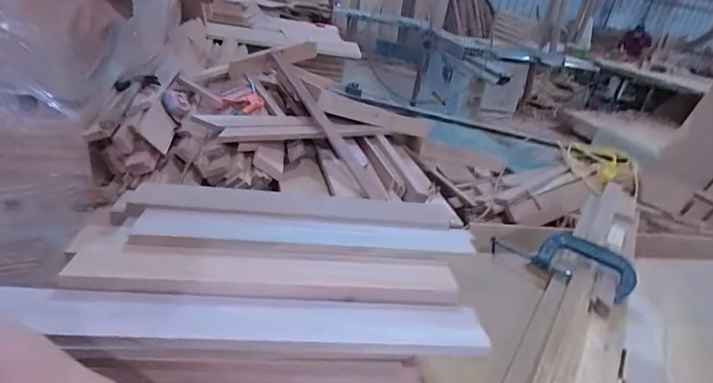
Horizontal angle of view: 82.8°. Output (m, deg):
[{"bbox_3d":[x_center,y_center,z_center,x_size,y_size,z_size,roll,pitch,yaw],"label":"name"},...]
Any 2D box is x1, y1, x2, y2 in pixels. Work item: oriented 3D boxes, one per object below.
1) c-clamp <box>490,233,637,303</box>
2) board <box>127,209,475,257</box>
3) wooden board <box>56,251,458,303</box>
[{"bbox_3d":[0.420,0.131,0.830,0.264,0.065,0.087,25,30,34],"label":"c-clamp"},{"bbox_3d":[-0.055,0.058,0.536,0.432,0.022,0.062,3,25,-9],"label":"board"},{"bbox_3d":[-0.096,0.099,0.480,0.441,0.024,0.057,3,25,-9],"label":"wooden board"}]

